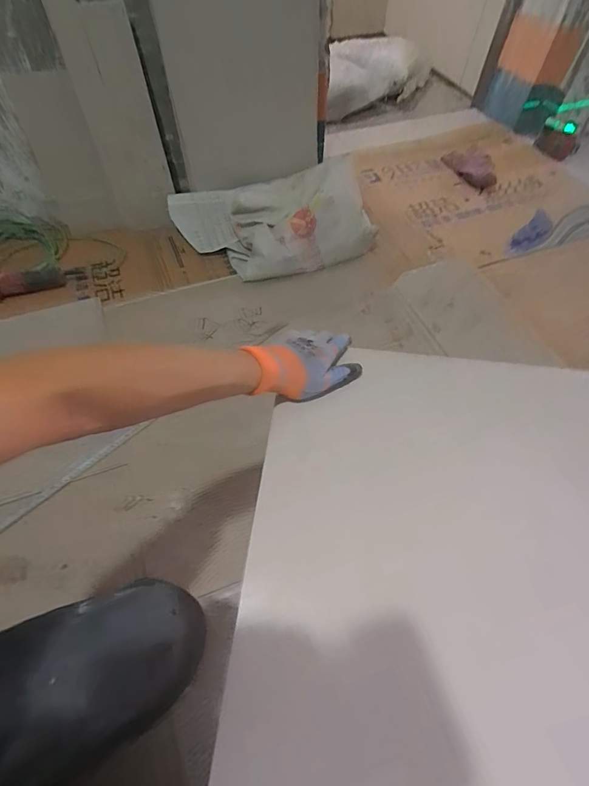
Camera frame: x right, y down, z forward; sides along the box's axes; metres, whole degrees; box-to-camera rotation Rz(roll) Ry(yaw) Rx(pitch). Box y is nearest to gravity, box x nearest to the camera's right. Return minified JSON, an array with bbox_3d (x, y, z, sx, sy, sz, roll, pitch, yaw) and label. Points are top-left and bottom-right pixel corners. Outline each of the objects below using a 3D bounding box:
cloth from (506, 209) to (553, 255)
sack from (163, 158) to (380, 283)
[{"bbox_3d":[0.734,-0.487,1.266,0.083,0.018,0.266,38,64,21],"label":"cloth"},{"bbox_3d":[-0.067,-0.474,1.161,0.555,0.188,0.246,-10,58,-5],"label":"sack"}]

